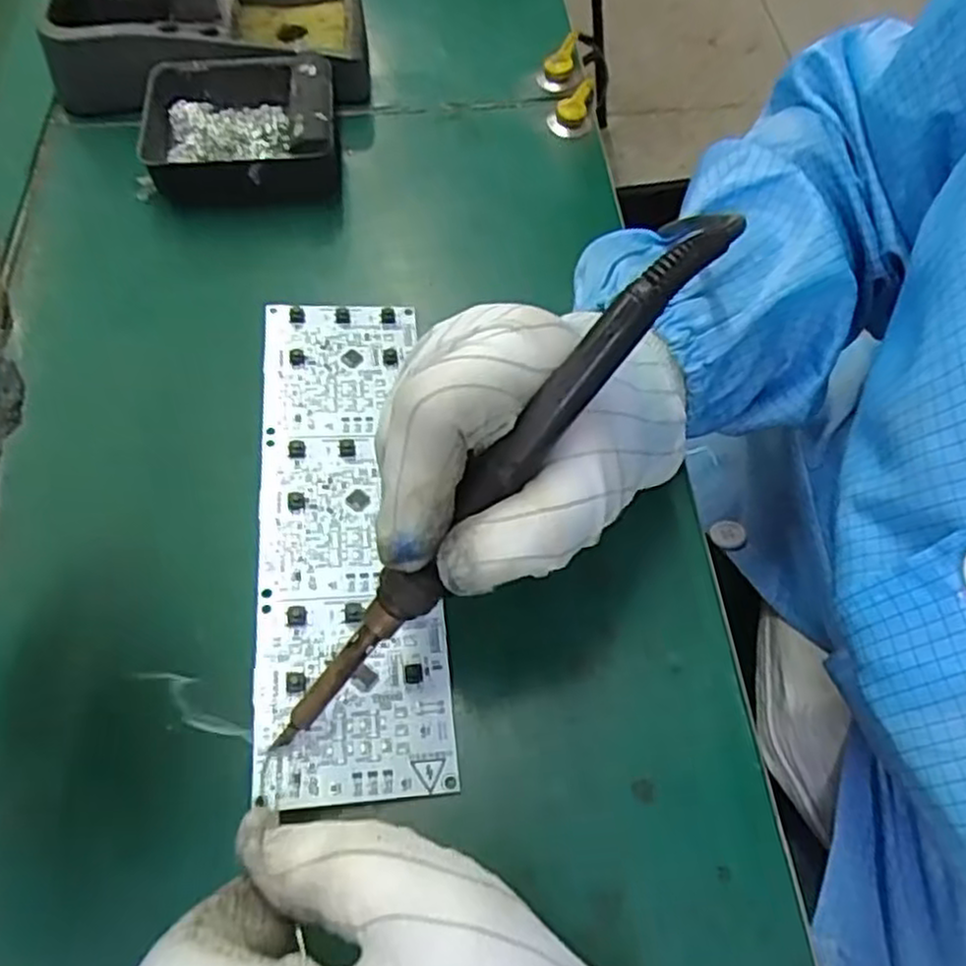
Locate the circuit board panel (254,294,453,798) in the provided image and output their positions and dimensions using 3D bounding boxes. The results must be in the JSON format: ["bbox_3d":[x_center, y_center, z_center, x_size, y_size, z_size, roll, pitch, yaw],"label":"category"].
[{"bbox_3d":[-0.055,0.012,0.293,0.066,0.009,0.210,-8,61,-4],"label":"circuit board panel"}]

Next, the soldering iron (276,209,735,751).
[{"bbox_3d":[0.000,0.006,0.220,0.014,0.017,0.206,44,102,22],"label":"soldering iron"}]

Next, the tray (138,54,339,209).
[{"bbox_3d":[-0.124,-0.181,0.385,0.110,0.037,0.088,-3,60,-2],"label":"tray"}]

